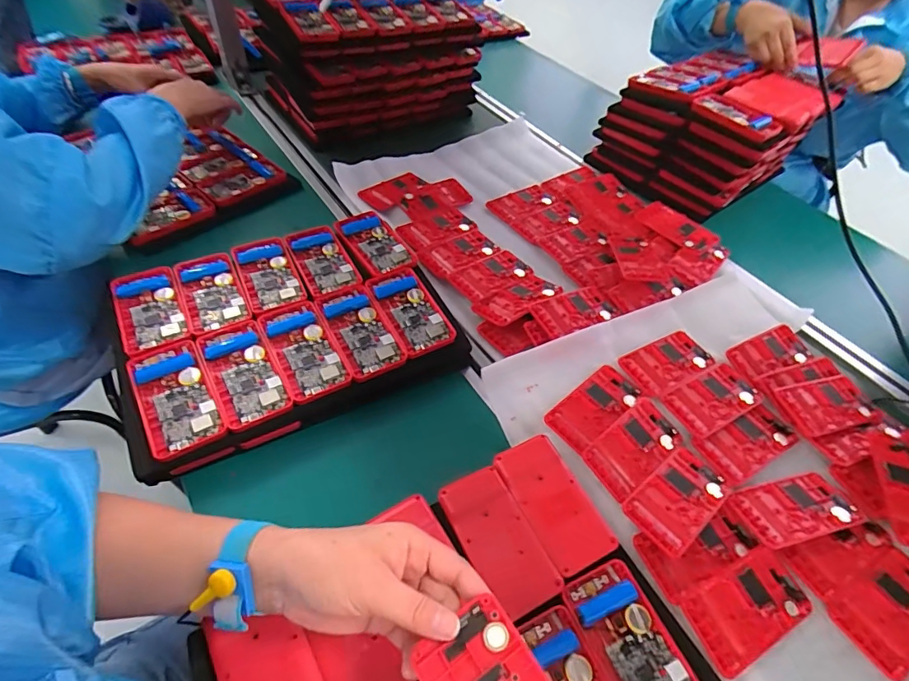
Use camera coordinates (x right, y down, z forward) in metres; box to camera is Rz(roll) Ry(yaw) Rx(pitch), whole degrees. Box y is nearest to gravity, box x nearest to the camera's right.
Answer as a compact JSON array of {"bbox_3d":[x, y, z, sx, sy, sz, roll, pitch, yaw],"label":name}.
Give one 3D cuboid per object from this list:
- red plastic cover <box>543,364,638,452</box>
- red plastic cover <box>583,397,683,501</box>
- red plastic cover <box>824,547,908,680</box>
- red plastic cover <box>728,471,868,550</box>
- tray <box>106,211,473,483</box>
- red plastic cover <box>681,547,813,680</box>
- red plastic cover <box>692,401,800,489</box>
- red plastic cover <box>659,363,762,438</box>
[{"bbox_3d":[0.156,0.071,0.518,0.116,0.009,0.054,-32,61,-28],"label":"red plastic cover"},{"bbox_3d":[0.186,0.110,0.487,0.119,0.013,0.058,-29,59,-27],"label":"red plastic cover"},{"bbox_3d":[0.391,0.236,0.417,0.119,0.008,0.063,-19,55,-21],"label":"red plastic cover"},{"bbox_3d":[0.337,0.163,0.462,0.117,0.010,0.060,-9,52,-13],"label":"red plastic cover"},{"bbox_3d":[-0.187,-0.020,0.539,0.339,0.053,0.247,-20,55,-21],"label":"tray"},{"bbox_3d":[0.254,0.228,0.401,0.118,0.012,0.058,-18,55,-20],"label":"red plastic cover"},{"bbox_3d":[0.323,0.111,0.516,0.123,0.007,0.057,-20,55,-21],"label":"red plastic cover"},{"bbox_3d":[0.297,0.066,0.539,0.119,0.005,0.060,-22,56,-22],"label":"red plastic cover"}]

